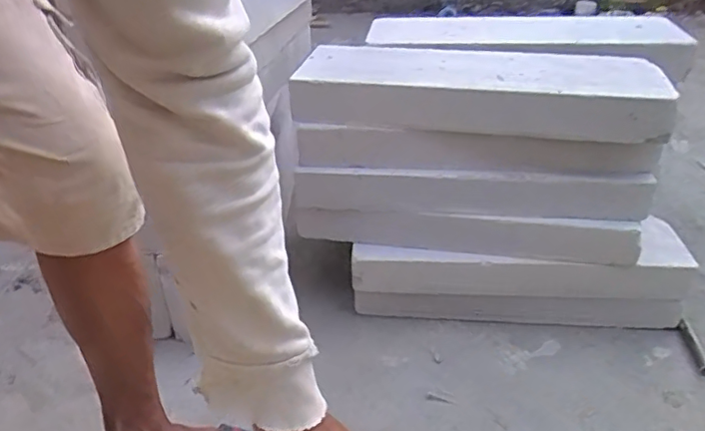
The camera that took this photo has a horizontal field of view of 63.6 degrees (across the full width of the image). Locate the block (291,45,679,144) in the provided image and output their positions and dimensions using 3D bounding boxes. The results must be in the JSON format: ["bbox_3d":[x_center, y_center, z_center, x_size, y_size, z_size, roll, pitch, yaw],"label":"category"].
[{"bbox_3d":[0.203,-0.221,0.990,0.618,0.107,0.212,8,35,13],"label":"block"}]

